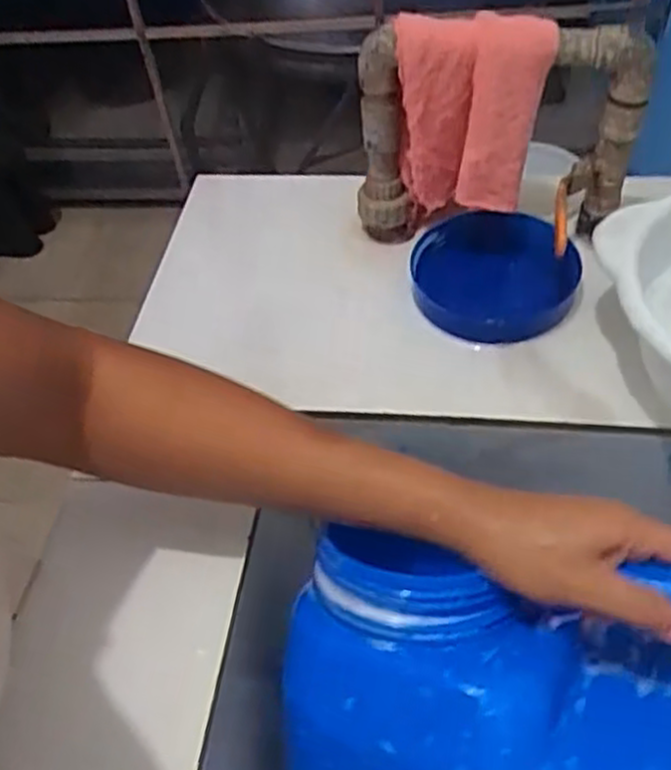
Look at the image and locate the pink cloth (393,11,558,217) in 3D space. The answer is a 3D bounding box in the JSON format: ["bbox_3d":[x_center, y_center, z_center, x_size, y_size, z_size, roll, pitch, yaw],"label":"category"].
[{"bbox_3d":[0.093,-0.174,0.551,0.105,0.165,0.046,7,51,14],"label":"pink cloth"}]

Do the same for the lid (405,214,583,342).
[{"bbox_3d":[0.119,-0.081,0.574,0.117,0.029,0.115,-4,50,5],"label":"lid"}]

